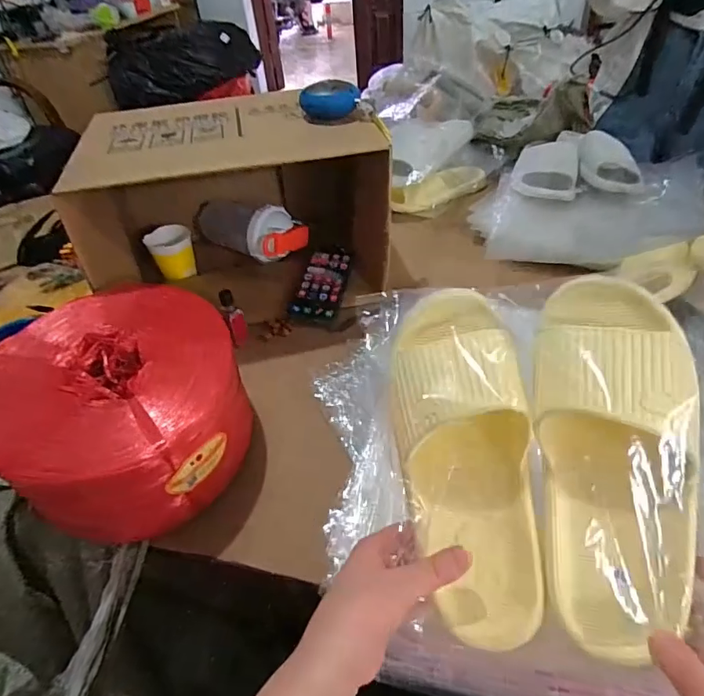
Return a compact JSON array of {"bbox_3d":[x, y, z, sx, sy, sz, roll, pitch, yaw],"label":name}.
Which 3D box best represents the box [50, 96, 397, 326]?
[{"bbox_3d":[-0.168,-0.223,0.711,0.395,0.220,0.264,-12,43,-6],"label":"box"}]

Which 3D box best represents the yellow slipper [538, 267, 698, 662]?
[{"bbox_3d":[0.179,0.067,0.329,0.097,0.075,0.256,3,74,10],"label":"yellow slipper"}]

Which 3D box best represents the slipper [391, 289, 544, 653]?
[{"bbox_3d":[0.084,0.077,0.350,0.093,0.064,0.257,-7,76,-1],"label":"slipper"}]

